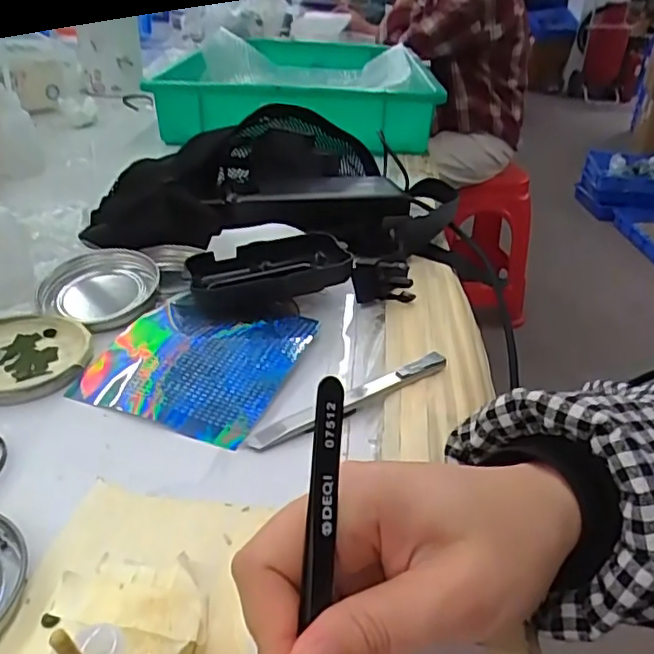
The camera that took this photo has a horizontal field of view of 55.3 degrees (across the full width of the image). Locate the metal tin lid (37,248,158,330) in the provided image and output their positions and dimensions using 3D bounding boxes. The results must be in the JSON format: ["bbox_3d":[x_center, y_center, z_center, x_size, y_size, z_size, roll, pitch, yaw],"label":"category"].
[{"bbox_3d":[-0.153,-0.029,0.417,0.067,0.015,0.074,8,31,5],"label":"metal tin lid"}]

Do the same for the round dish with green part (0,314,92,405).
[{"bbox_3d":[-0.180,0.015,0.360,0.078,0.013,0.078,3,31,-2],"label":"round dish with green part"}]

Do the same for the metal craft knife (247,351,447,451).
[{"bbox_3d":[0.015,0.038,0.341,0.127,0.012,0.013,-17,37,-31],"label":"metal craft knife"}]

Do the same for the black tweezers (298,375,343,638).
[{"bbox_3d":[-0.003,0.081,0.184,0.009,0.131,0.008,4,-9,-1],"label":"black tweezers"}]

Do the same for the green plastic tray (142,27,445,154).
[{"bbox_3d":[-0.042,-0.383,0.982,0.358,0.100,0.564,4,31,-2],"label":"green plastic tray"}]

